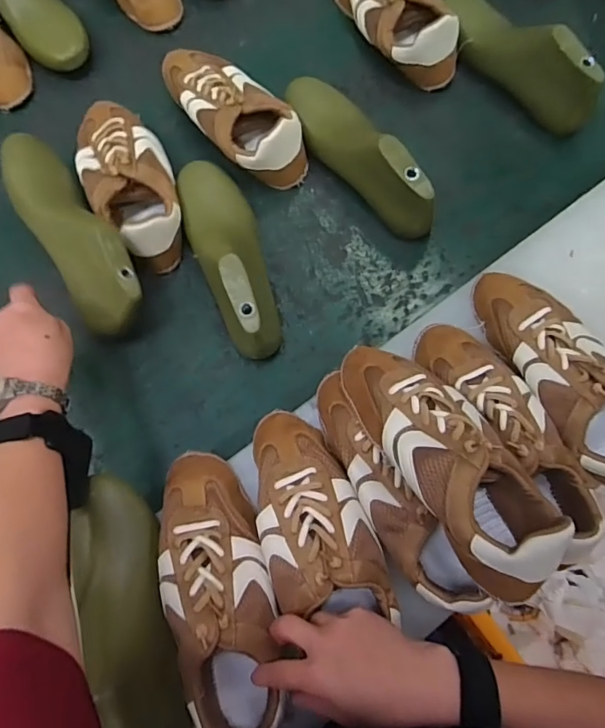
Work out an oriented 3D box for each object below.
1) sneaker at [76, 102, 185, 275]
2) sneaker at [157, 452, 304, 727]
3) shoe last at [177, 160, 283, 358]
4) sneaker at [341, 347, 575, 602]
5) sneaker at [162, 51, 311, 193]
[{"bbox_3d":[-0.212,-0.229,0.593,0.102,0.076,0.242,-25,78,-6],"label":"sneaker"},{"bbox_3d":[-0.073,0.194,0.432,0.085,0.077,0.232,-13,73,-3],"label":"sneaker"},{"bbox_3d":[-0.082,-0.130,0.555,0.079,0.096,0.248,-18,77,-4],"label":"shoe last"},{"bbox_3d":[0.116,0.075,0.417,0.094,0.079,0.248,-33,64,-8],"label":"sneaker"},{"bbox_3d":[-0.094,-0.325,0.614,0.099,0.072,0.253,-39,80,-9],"label":"sneaker"}]

